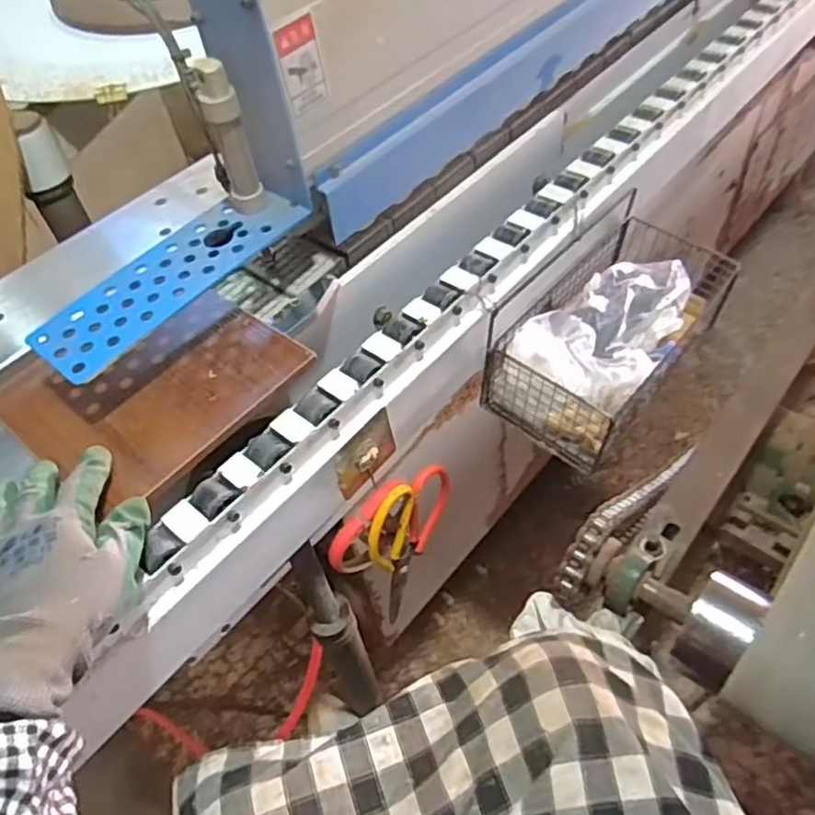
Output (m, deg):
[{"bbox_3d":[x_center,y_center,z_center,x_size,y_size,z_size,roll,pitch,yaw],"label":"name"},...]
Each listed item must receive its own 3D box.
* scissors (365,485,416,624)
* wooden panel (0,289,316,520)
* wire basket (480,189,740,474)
[{"bbox_3d":[-0.011,0.141,0.641,0.022,0.185,0.060,29,61,24],"label":"scissors"},{"bbox_3d":[-0.200,-0.023,0.523,0.180,0.008,0.189,33,63,26],"label":"wooden panel"},{"bbox_3d":[0.216,-0.092,0.683,0.138,0.111,0.289,34,63,27],"label":"wire basket"}]

